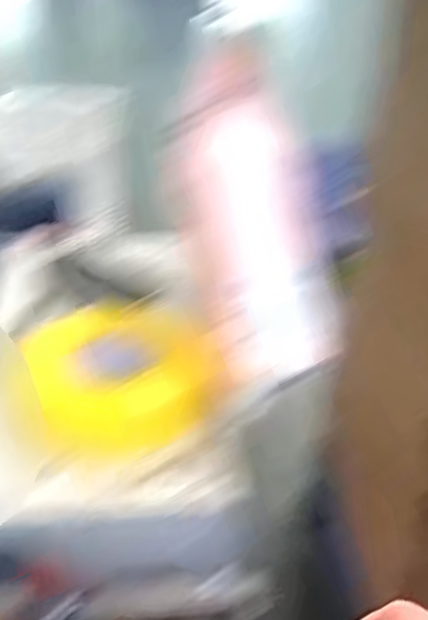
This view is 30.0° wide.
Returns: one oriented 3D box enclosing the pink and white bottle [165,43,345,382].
[{"bbox_3d":[0.031,-0.095,0.830,0.119,0.347,0.101,-13,0,-29],"label":"pink and white bottle"}]

